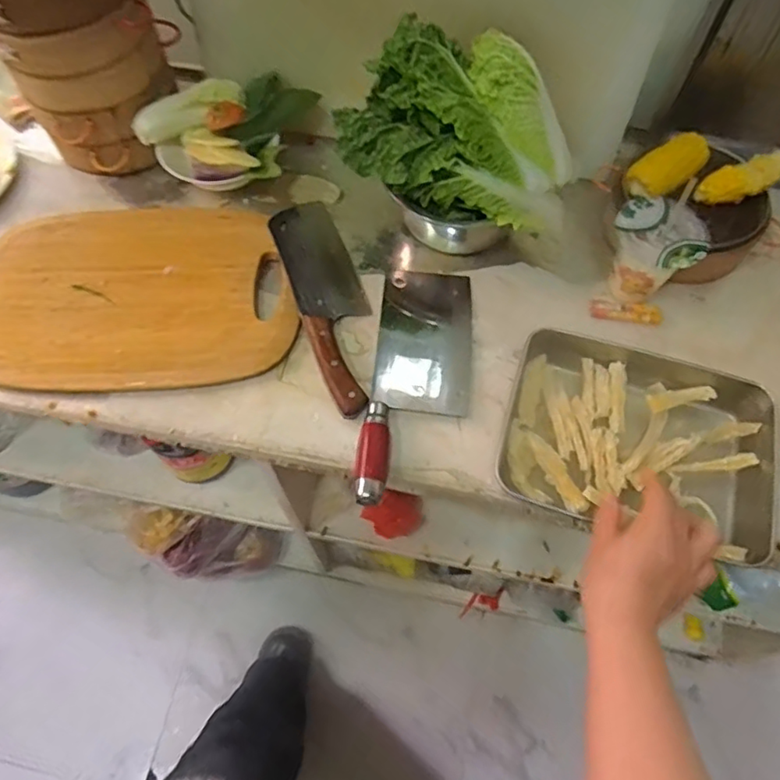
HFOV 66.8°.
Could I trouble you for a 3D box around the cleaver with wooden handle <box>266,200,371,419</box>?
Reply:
[{"bbox_3d":[-0.066,-0.105,0.657,0.075,0.025,0.288,-18,65,-9],"label":"cleaver with wooden handle"}]

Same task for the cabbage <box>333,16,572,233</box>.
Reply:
[{"bbox_3d":[0.070,-0.272,0.610,0.253,0.119,0.149,10,64,5],"label":"cabbage"}]

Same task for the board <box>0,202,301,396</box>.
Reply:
[{"bbox_3d":[-0.285,-0.115,0.661,0.344,0.021,0.252,-3,63,-1],"label":"board"}]

